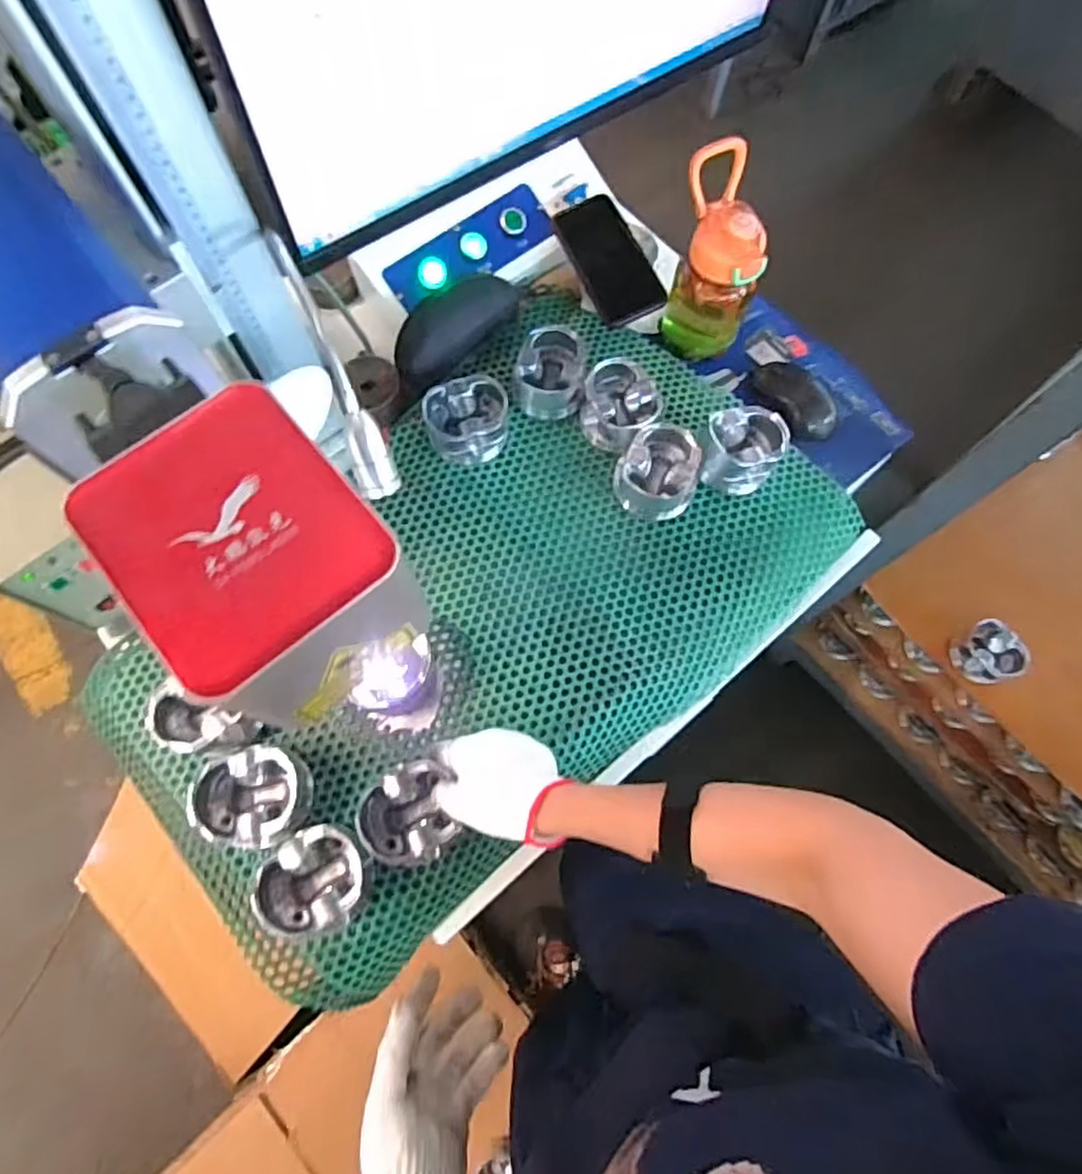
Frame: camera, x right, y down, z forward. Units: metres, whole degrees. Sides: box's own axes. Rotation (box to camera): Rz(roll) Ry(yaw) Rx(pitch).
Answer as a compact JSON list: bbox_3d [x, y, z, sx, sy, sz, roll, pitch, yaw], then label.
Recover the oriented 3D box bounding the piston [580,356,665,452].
[{"bbox_3d":[0.086,-0.191,0.711,0.080,0.063,0.083,0,71,-1],"label":"piston"}]

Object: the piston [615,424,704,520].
[{"bbox_3d":[0.121,-0.119,0.687,0.082,0.060,0.077,0,71,-1],"label":"piston"}]

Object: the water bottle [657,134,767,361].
[{"bbox_3d":[0.188,-0.347,0.707,0.090,0.185,0.097,2,71,-1],"label":"water bottle"}]

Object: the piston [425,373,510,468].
[{"bbox_3d":[-0.076,-0.177,0.705,0.087,0.049,0.074,-15,72,-6],"label":"piston"}]

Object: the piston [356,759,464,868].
[{"bbox_3d":[-0.110,0.193,0.565,0.084,0.050,0.077,0,71,-1],"label":"piston"}]

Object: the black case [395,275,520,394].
[{"bbox_3d":[-0.102,-0.293,0.743,0.070,0.037,0.167,40,74,11],"label":"black case"}]

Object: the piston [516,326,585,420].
[{"bbox_3d":[0.011,-0.233,0.724,0.073,0.057,0.082,2,71,-1],"label":"piston"}]

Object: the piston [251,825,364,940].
[{"bbox_3d":[-0.185,0.242,0.552,0.075,0.058,0.083,42,75,12],"label":"piston"}]

